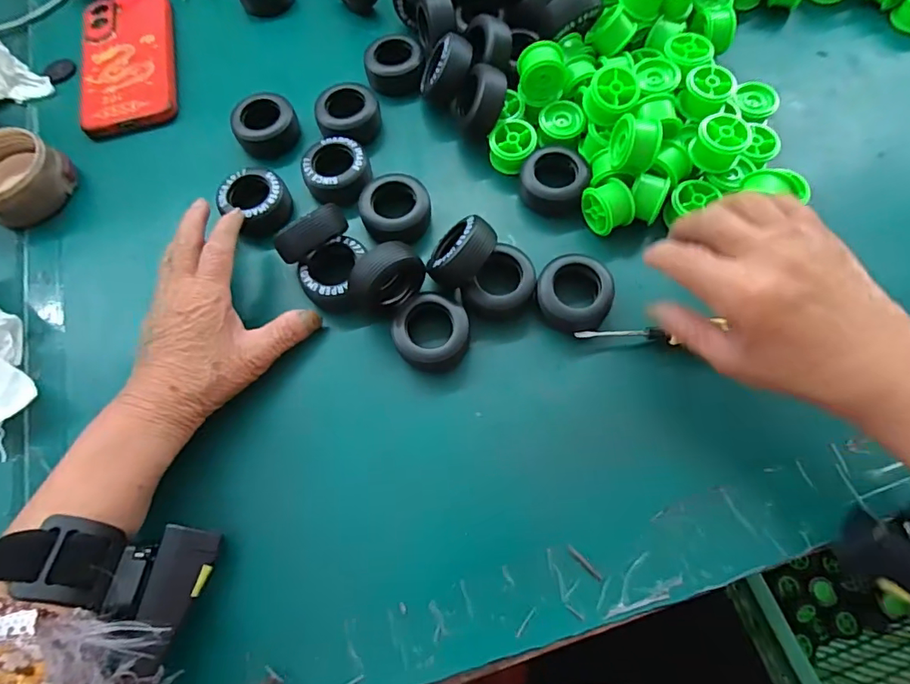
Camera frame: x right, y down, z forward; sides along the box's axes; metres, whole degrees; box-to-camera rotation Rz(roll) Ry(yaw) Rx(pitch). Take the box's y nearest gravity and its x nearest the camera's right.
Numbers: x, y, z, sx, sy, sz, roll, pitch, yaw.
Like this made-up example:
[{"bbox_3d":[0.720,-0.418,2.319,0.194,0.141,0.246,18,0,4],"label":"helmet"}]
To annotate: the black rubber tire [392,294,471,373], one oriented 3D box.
[{"bbox_3d":[-0.016,-0.004,0.320,0.051,0.028,0.047,-1,68,2],"label":"black rubber tire"}]

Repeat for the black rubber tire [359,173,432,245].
[{"bbox_3d":[-0.042,-0.093,0.356,0.049,0.030,0.045,-1,68,2],"label":"black rubber tire"}]

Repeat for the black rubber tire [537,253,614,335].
[{"bbox_3d":[0.078,-0.031,0.325,0.047,0.023,0.049,-1,68,2],"label":"black rubber tire"}]

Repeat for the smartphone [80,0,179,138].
[{"bbox_3d":[-0.287,-0.250,0.435,0.075,0.012,0.166,-14,68,-3],"label":"smartphone"}]

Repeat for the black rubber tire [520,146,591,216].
[{"bbox_3d":[0.072,-0.116,0.360,0.046,0.025,0.043,-1,68,2],"label":"black rubber tire"}]

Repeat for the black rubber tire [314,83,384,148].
[{"bbox_3d":[-0.084,-0.175,0.389,0.044,0.029,0.046,-1,68,2],"label":"black rubber tire"}]

